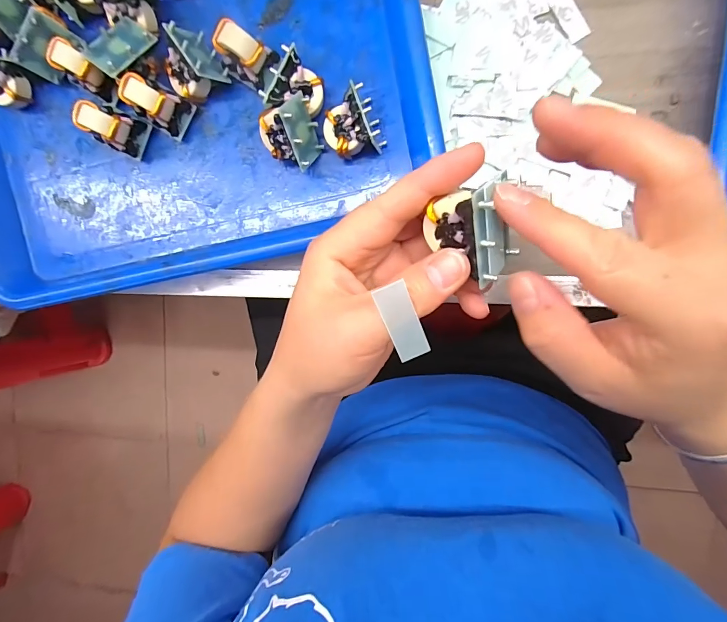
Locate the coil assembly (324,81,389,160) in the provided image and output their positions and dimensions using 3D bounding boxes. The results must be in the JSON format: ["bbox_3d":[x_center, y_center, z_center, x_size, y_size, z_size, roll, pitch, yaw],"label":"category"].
[{"bbox_3d":[-0.007,-0.115,0.233,0.034,0.026,0.035,-27,93,8],"label":"coil assembly"}]

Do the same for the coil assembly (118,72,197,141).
[{"bbox_3d":[-0.136,-0.136,0.242,0.032,0.036,0.025,30,99,2],"label":"coil assembly"}]

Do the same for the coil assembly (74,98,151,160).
[{"bbox_3d":[-0.167,-0.123,0.248,0.028,0.036,0.024,28,99,2],"label":"coil assembly"}]

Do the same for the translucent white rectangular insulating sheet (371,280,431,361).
[{"bbox_3d":[0.016,0.005,0.150,0.013,0.004,0.037,-20,124,8],"label":"translucent white rectangular insulating sheet"}]

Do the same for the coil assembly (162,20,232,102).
[{"bbox_3d":[-0.113,-0.158,0.240,0.031,0.027,0.034,-33,91,32],"label":"coil assembly"}]

